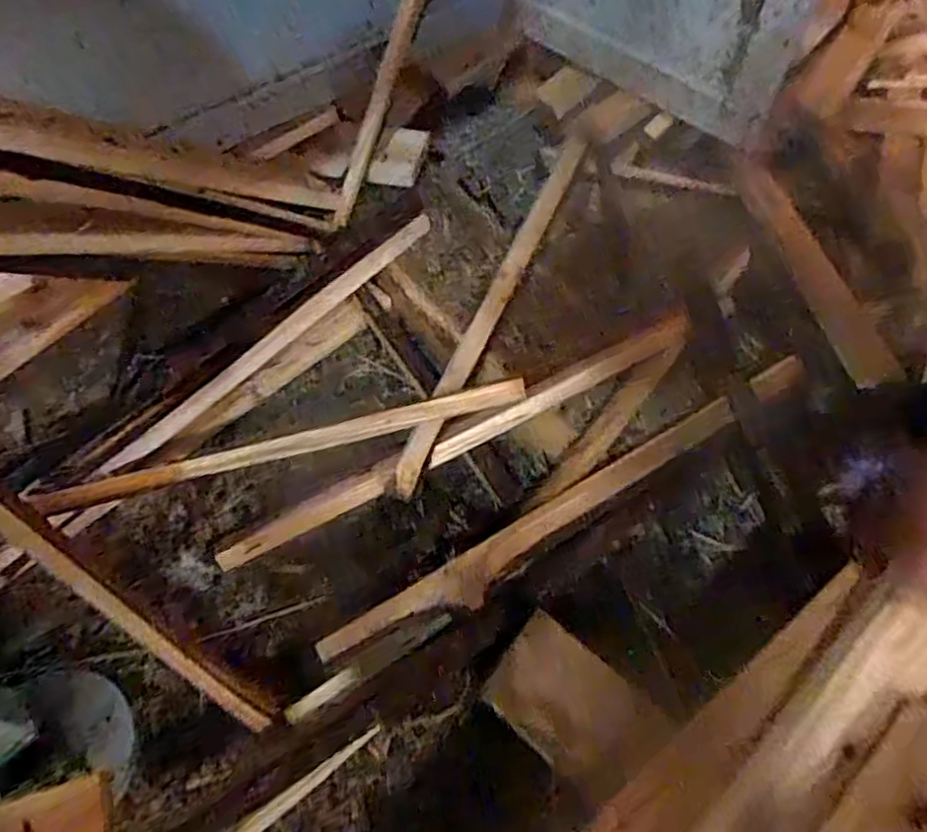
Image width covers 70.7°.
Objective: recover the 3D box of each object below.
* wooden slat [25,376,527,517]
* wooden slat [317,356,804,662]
[{"bbox_3d":[-0.138,0.023,0.526,0.385,0.011,0.019,-14,98,-6],"label":"wooden slat"},{"bbox_3d":[0.104,0.062,0.522,0.473,0.016,0.033,-29,63,-20],"label":"wooden slat"}]

